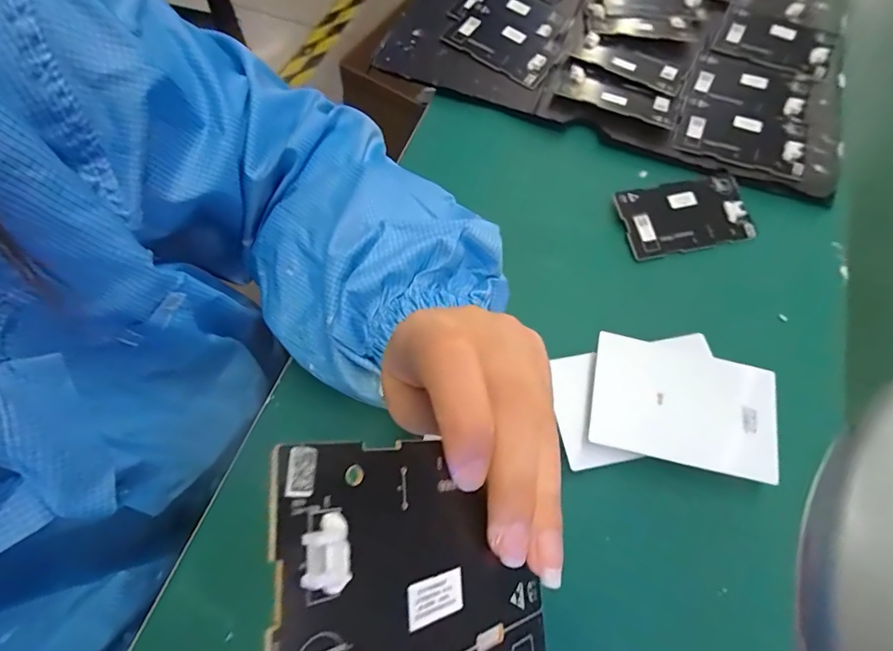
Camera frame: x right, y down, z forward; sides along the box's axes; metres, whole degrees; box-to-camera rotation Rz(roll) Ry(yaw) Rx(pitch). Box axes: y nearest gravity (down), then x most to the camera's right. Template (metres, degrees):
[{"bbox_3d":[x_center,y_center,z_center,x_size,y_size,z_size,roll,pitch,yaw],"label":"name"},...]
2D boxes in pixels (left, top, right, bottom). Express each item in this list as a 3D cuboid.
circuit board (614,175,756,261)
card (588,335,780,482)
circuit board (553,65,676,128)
[{"bbox_3d":[0.180,-0.084,0.354,0.096,0.010,0.055,-11,68,-5],"label":"circuit board"},{"bbox_3d":[0.139,0.047,0.274,0.110,0.006,0.068,14,72,-2],"label":"card"},{"bbox_3d":[0.143,-0.191,0.390,0.097,0.007,0.041,23,69,8],"label":"circuit board"}]

